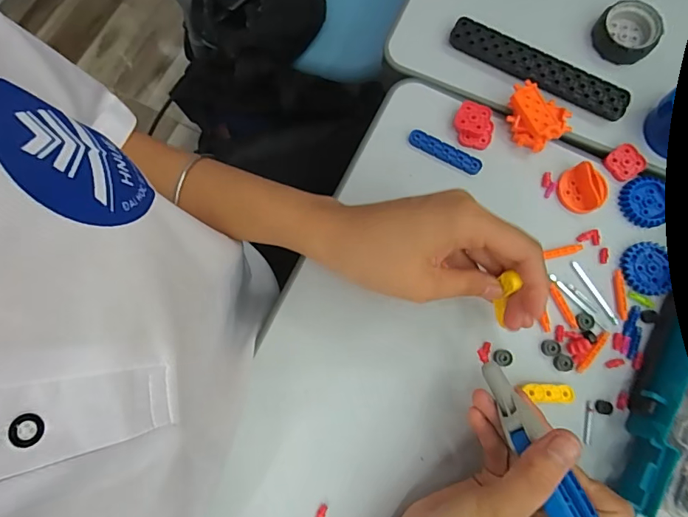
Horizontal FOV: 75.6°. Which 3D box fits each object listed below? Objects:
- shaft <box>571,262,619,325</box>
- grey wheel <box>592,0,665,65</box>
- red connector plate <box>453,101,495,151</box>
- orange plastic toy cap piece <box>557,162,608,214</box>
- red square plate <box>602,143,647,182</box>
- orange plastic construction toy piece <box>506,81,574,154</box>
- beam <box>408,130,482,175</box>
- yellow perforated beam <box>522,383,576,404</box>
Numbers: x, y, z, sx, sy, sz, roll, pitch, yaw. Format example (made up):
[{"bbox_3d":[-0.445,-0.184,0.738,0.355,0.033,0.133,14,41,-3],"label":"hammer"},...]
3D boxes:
[{"bbox_3d":[0.190,0.025,0.334,0.006,0.004,0.053,-30,80,-4],"label":"shaft"},{"bbox_3d":[0.233,-0.186,0.368,0.047,0.020,0.048,0,79,1],"label":"grey wheel"},{"bbox_3d":[0.105,-0.107,0.357,0.031,0.012,0.033,13,80,4],"label":"red connector plate"},{"bbox_3d":[0.187,-0.055,0.346,0.035,0.011,0.036,0,79,1],"label":"orange plastic toy cap piece"},{"bbox_3d":[0.224,-0.076,0.352,0.027,0.005,0.026,-39,81,-6],"label":"red square plate"},{"bbox_3d":[0.151,-0.111,0.351,0.050,0.024,0.040,30,81,6],"label":"orange plastic construction toy piece"},{"bbox_3d":[0.080,-0.084,0.355,0.061,0.007,0.014,25,81,6],"label":"beam"},{"bbox_3d":[0.146,0.096,0.316,0.036,0.004,0.013,3,79,2],"label":"yellow perforated beam"}]

